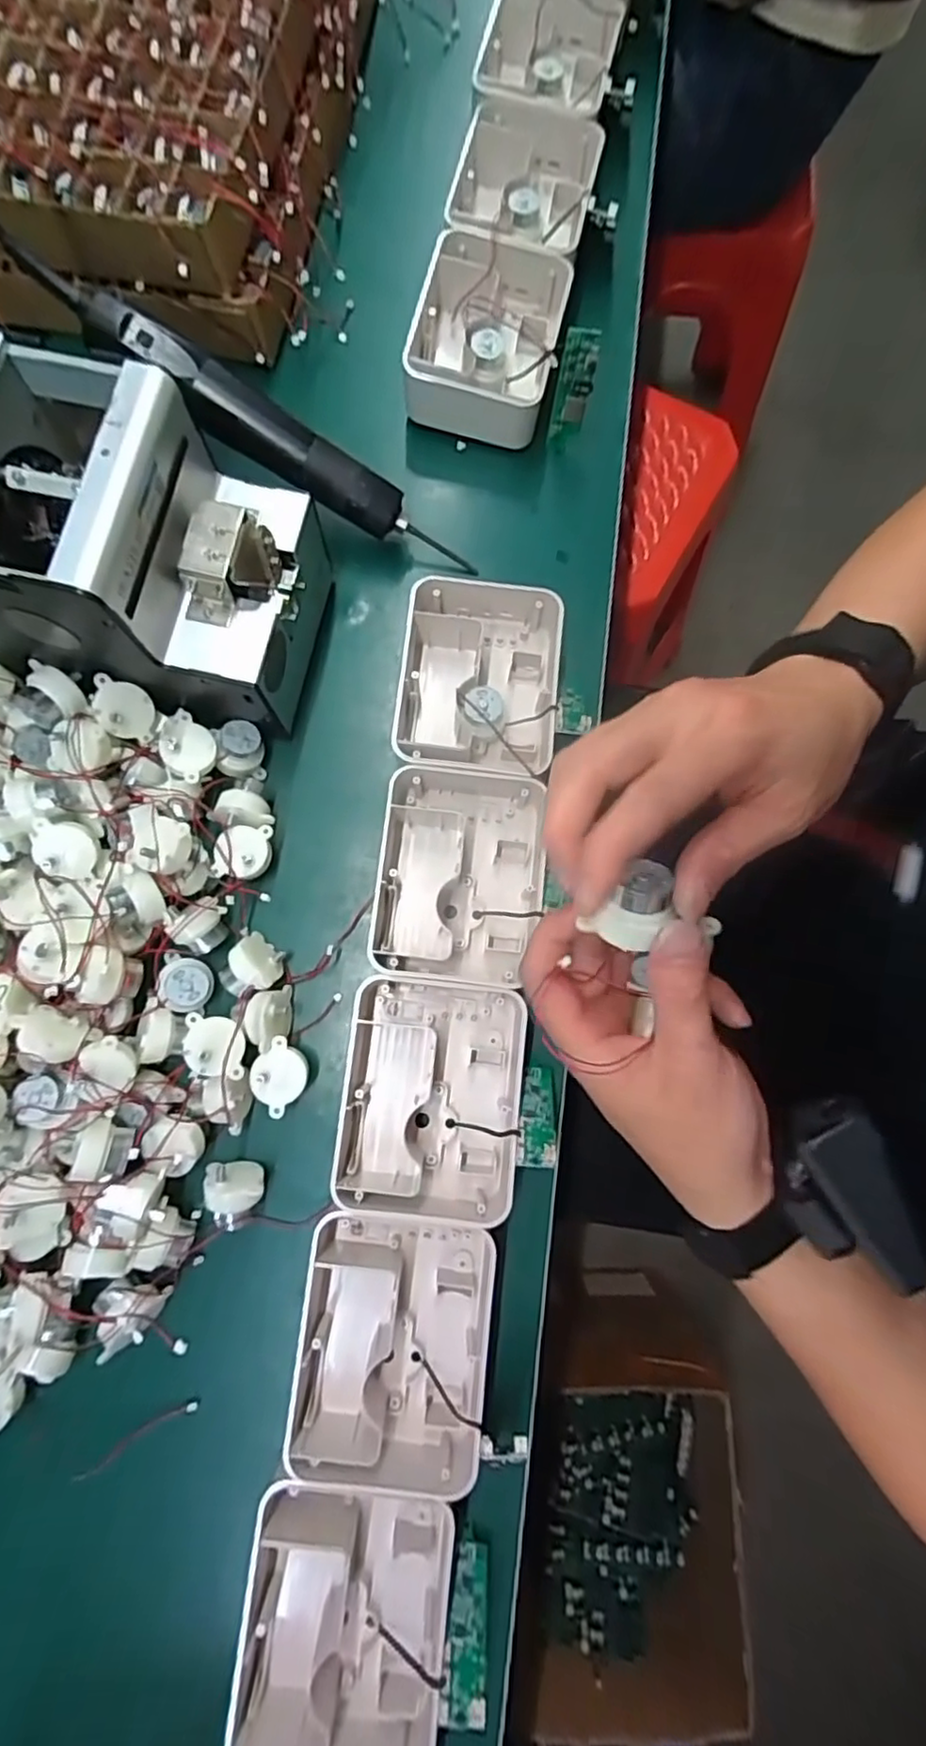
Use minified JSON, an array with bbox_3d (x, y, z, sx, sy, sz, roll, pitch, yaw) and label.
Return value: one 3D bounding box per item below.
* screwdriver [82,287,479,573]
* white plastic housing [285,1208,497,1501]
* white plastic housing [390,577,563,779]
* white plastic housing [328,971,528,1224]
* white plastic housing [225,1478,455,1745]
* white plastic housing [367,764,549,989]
[{"bbox_3d":[-0.108,-0.269,0.409,0.248,0.031,0.027,26,80,-21],"label":"screwdriver"},{"bbox_3d":[-0.037,0.254,0.346,0.101,0.036,0.129,9,81,2],"label":"white plastic housing"},{"bbox_3d":[0.011,-0.126,0.417,0.099,0.042,0.132,6,81,2],"label":"white plastic housing"},{"bbox_3d":[-0.018,0.129,0.372,0.103,0.041,0.128,6,81,2],"label":"white plastic housing"},{"bbox_3d":[-0.058,0.378,0.332,0.100,0.055,0.126,7,81,2],"label":"white plastic housing"},{"bbox_3d":[0.000,0.001,0.393,0.100,0.038,0.129,7,81,2],"label":"white plastic housing"}]

